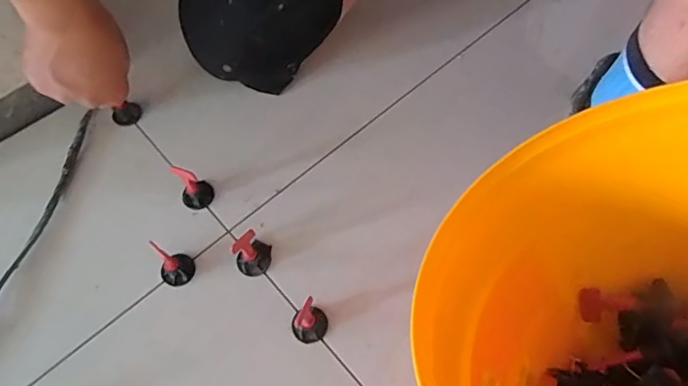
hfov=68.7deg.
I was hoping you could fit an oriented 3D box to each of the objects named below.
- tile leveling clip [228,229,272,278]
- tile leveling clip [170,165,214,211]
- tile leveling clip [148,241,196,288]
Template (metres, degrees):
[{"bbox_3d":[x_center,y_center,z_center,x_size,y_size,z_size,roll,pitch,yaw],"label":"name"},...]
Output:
[{"bbox_3d":[-0.082,0.050,0.443,0.033,0.055,0.028,-30,65,-14],"label":"tile leveling clip"},{"bbox_3d":[-0.143,-0.006,0.476,0.030,0.052,0.024,-26,64,-12],"label":"tile leveling clip"},{"bbox_3d":[-0.153,0.060,0.444,0.026,0.046,0.030,36,68,19],"label":"tile leveling clip"}]

